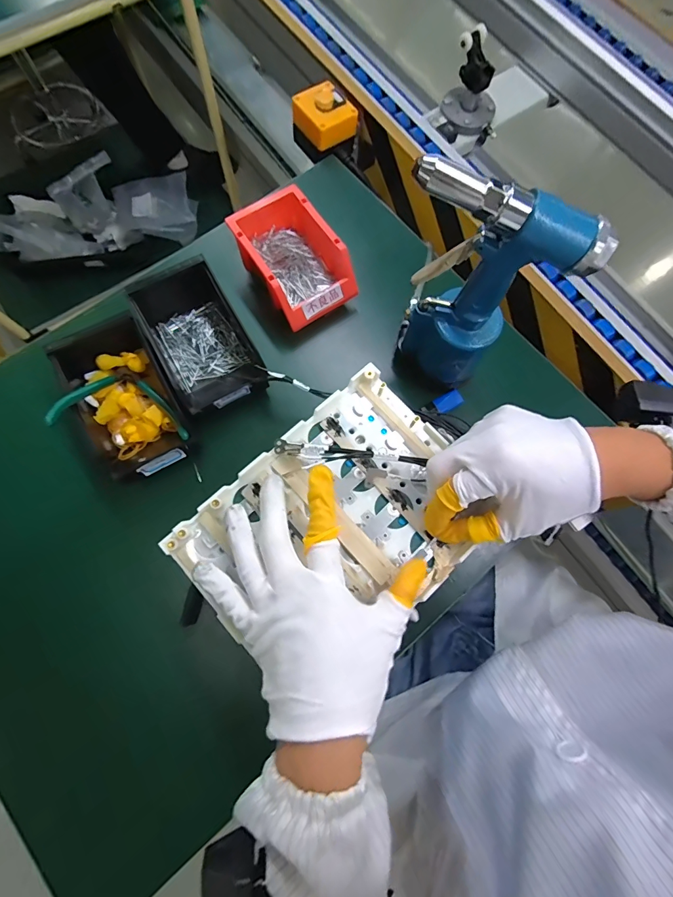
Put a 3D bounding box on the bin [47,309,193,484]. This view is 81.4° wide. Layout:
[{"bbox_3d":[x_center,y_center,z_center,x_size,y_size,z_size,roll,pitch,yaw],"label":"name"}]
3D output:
[{"bbox_3d":[-0.250,-0.060,0.458,0.116,0.069,0.187,-30,79,-9],"label":"bin"}]

